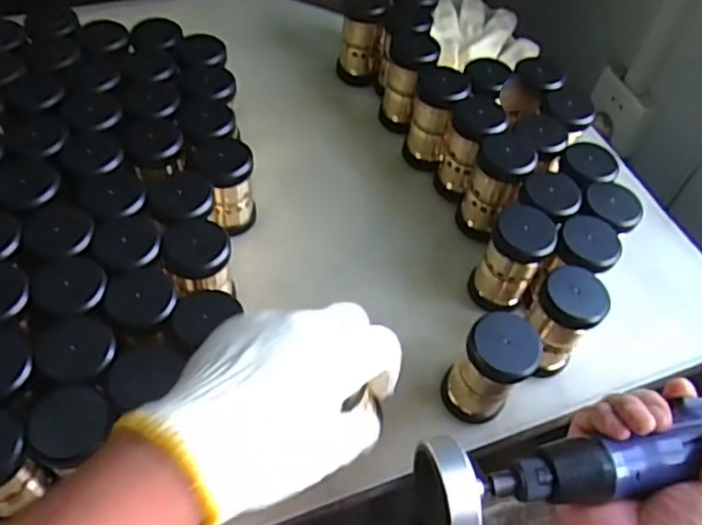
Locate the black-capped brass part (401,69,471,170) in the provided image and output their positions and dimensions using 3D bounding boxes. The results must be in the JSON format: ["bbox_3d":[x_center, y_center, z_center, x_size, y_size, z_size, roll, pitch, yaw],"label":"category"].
[{"bbox_3d":[0.078,-0.132,0.576,0.044,0.093,0.046,3,54,-4],"label":"black-capped brass part"}]

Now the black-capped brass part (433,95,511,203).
[{"bbox_3d":[0.102,-0.093,0.552,0.056,0.093,0.049,-30,62,-25],"label":"black-capped brass part"}]

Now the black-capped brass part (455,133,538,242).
[{"bbox_3d":[0.118,-0.060,0.527,0.044,0.095,0.041,3,54,-4],"label":"black-capped brass part"}]

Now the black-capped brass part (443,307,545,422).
[{"bbox_3d":[0.093,0.075,0.428,0.047,0.091,0.039,30,57,16],"label":"black-capped brass part"}]

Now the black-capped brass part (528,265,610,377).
[{"bbox_3d":[0.147,0.044,0.450,0.043,0.087,0.041,3,54,-4],"label":"black-capped brass part"}]

